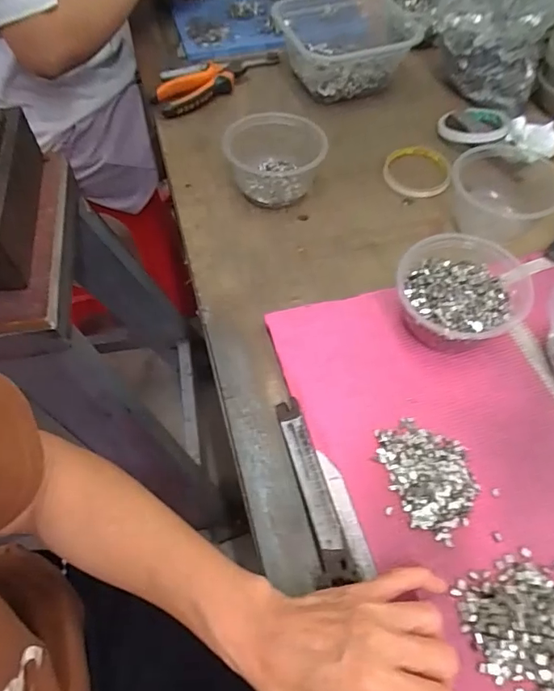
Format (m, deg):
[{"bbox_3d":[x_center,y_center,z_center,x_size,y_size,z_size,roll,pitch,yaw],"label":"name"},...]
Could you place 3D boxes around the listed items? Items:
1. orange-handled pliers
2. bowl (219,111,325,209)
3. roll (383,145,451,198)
[{"bbox_3d":[-0.081,-0.384,0.703,0.196,0.024,0.054,-28,61,-17],"label":"orange-handled pliers"},{"bbox_3d":[-0.003,-0.216,0.584,0.113,0.067,0.093,-3,57,-2],"label":"bowl"},{"bbox_3d":[0.175,-0.216,0.616,0.082,0.013,0.082,3,57,2],"label":"roll"}]

